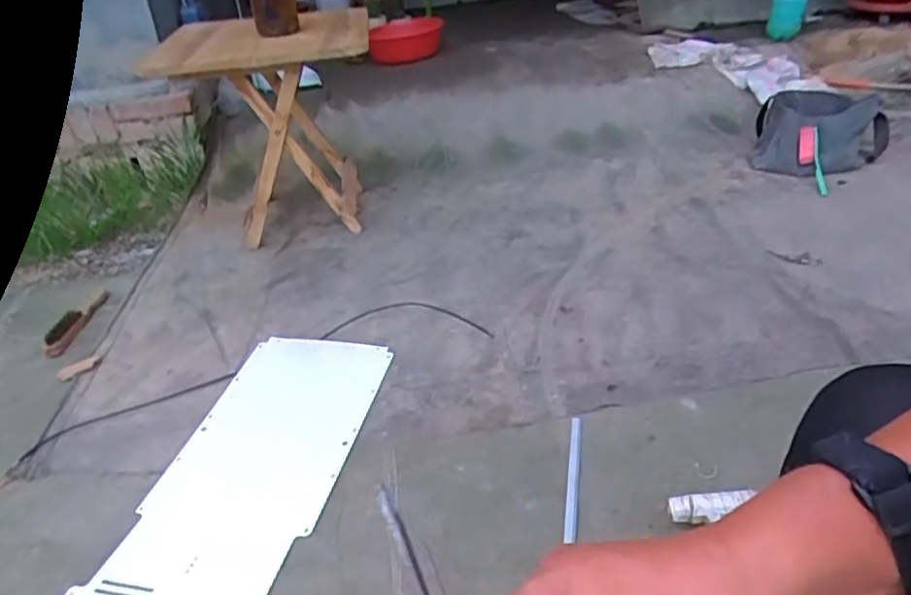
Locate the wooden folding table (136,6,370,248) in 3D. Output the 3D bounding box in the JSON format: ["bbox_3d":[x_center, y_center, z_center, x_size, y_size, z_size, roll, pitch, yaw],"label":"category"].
[{"bbox_3d":[-0.455,-0.412,1.604,0.531,0.538,0.368,-10,33,-7],"label":"wooden folding table"}]

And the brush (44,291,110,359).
[{"bbox_3d":[-0.842,0.040,1.402,0.043,0.041,0.251,1,34,8],"label":"brush"}]

